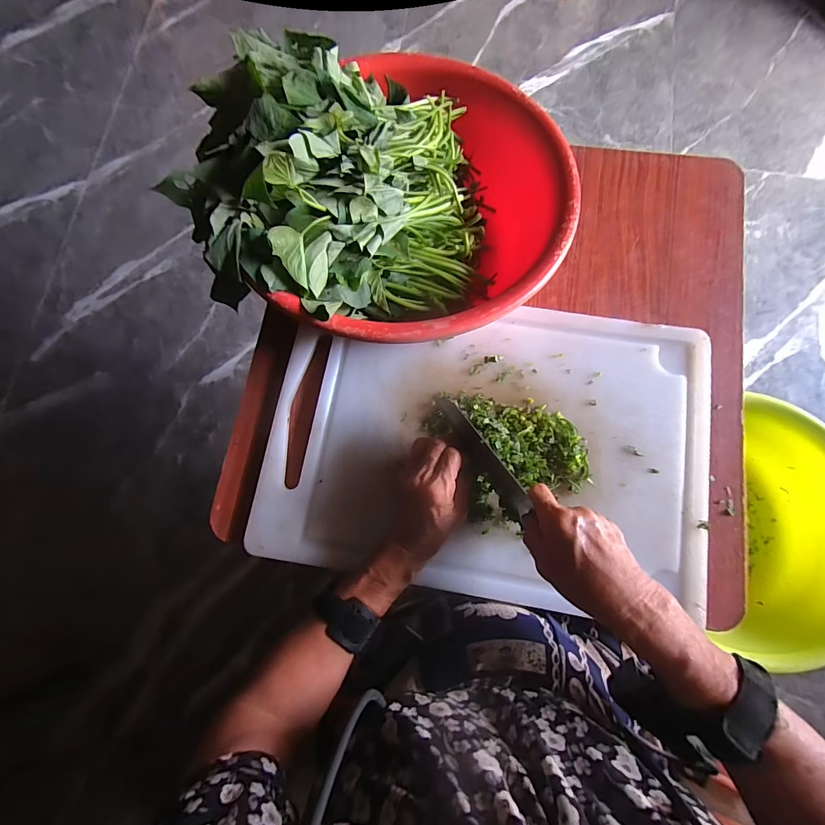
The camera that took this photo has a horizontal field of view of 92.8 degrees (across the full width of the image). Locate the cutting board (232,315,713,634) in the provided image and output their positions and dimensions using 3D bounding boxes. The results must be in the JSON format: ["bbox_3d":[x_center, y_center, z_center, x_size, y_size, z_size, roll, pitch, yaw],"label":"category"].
[{"bbox_3d":[0.082,0.029,0.432,0.472,0.025,0.316,8,77,3],"label":"cutting board"}]

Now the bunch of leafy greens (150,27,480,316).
[{"bbox_3d":[-0.067,-0.230,0.376,0.275,0.110,0.274,5,78,1],"label":"bunch of leafy greens"}]

